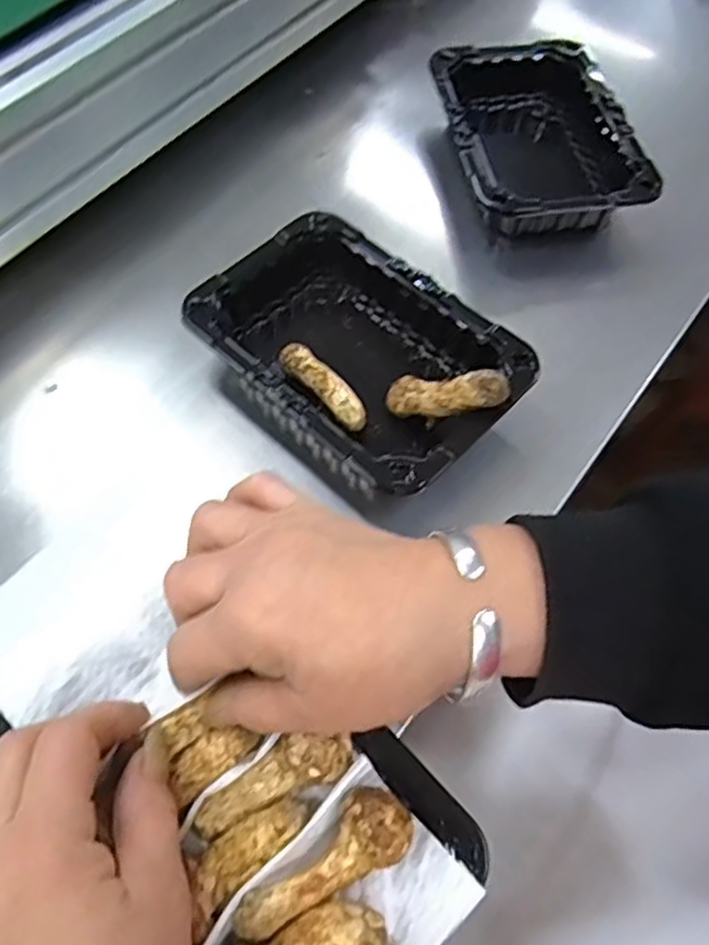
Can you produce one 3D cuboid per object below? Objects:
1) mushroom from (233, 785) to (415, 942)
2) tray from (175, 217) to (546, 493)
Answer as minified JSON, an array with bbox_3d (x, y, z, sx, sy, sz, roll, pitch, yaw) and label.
[{"bbox_3d":[-0.012,0.151,0.267,0.072,0.022,0.027,-30,67,-16],"label":"mushroom"},{"bbox_3d":[0.000,-0.072,0.418,0.184,0.056,0.125,39,68,20],"label":"tray"}]

